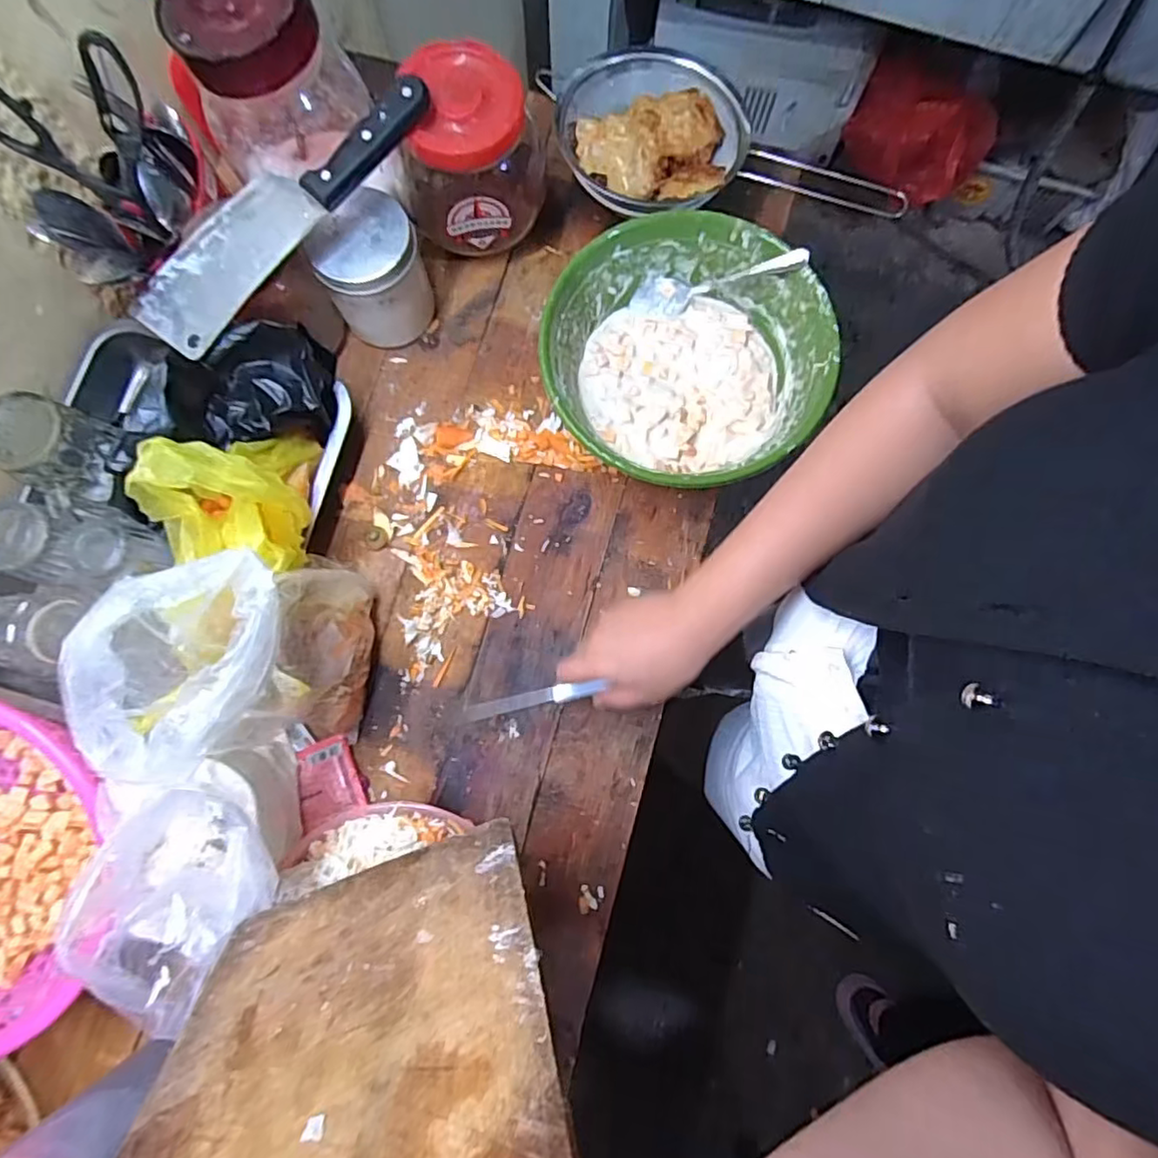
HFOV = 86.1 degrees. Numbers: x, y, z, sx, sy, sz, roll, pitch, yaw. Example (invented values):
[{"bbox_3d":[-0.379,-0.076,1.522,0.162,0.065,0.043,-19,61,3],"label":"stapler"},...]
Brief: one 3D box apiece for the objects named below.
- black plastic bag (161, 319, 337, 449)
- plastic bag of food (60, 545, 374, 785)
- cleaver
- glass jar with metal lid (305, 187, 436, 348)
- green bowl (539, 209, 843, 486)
[{"bbox_3d":[-0.263,-0.151,0.508,0.098,0.080,0.084,-1,79,0],"label":"black plastic bag"},{"bbox_3d":[-0.226,0.053,0.440,0.093,0.226,0.145,10,79,2],"label":"plastic bag of food"},{"bbox_3d":[-0.229,-0.286,0.474,0.067,0.011,0.268,44,92,3],"label":"cleaver"},{"bbox_3d":[-0.179,-0.269,0.553,0.084,0.105,0.074,-18,79,-3],"label":"glass jar with metal lid"},{"bbox_3d":[0.092,-0.188,0.548,0.226,0.077,0.235,0,79,0],"label":"green bowl"}]

